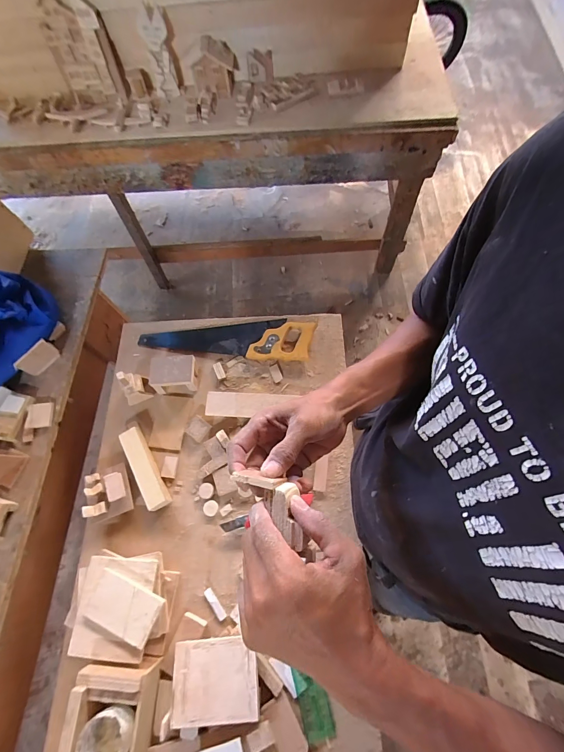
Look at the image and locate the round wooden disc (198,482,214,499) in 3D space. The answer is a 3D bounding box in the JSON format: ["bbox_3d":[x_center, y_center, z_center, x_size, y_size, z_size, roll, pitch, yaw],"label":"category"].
[{"bbox_3d":[-0.148,0.224,0.643,0.030,0.005,0.029,-1,76,4],"label":"round wooden disc"}]

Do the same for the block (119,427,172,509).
[{"bbox_3d":[-0.275,0.184,0.662,0.044,0.026,0.170,-31,70,-8],"label":"block"}]

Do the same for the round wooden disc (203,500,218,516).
[{"bbox_3d":[-0.137,0.256,0.637,0.028,0.009,0.028,-2,69,4],"label":"round wooden disc"}]

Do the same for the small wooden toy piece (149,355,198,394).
[{"bbox_3d":[-0.234,-0.003,0.718,0.094,0.063,0.064,-3,69,3],"label":"small wooden toy piece"}]

